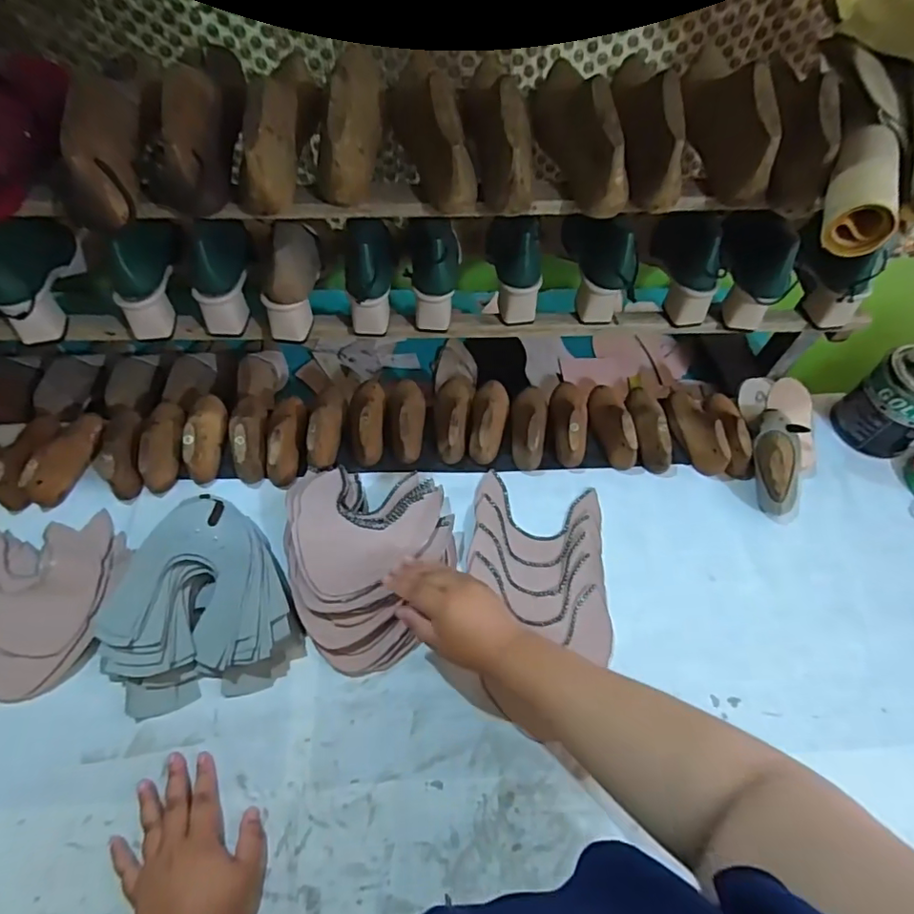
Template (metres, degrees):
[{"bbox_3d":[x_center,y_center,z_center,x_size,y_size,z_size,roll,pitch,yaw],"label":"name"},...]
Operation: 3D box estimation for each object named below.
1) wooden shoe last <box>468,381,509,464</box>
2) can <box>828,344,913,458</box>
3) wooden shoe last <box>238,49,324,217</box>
[{"bbox_3d":[0.045,-0.057,0.760,0.052,0.052,0.139,11,61,4],"label":"wooden shoe last"},{"bbox_3d":[0.603,-0.077,0.728,0.098,0.119,0.105,1,61,-2],"label":"can"},{"bbox_3d":[-0.189,-0.345,0.556,0.060,0.081,0.208,3,59,0],"label":"wooden shoe last"}]

